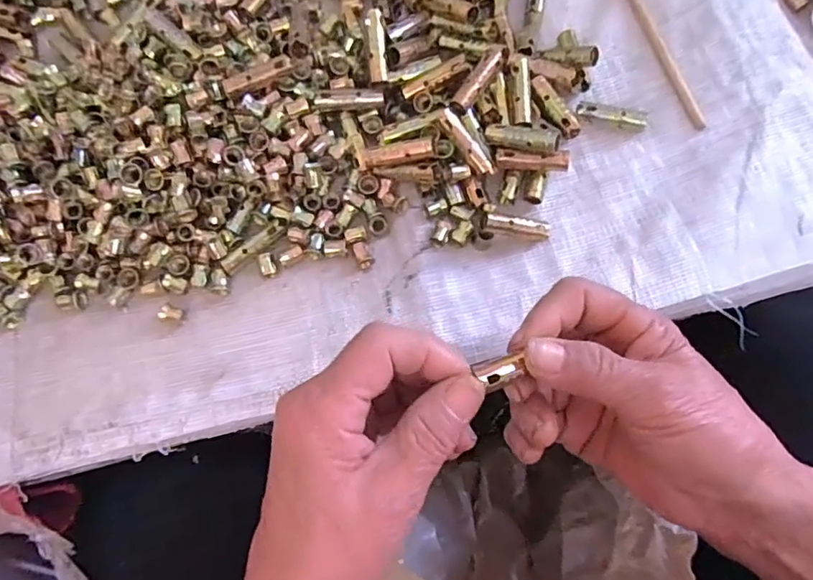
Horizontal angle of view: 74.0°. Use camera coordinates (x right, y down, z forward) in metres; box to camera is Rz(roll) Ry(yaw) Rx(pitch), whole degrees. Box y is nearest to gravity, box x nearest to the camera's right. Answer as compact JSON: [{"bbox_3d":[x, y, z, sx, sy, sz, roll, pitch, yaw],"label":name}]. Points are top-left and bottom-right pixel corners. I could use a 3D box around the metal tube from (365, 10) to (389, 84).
[{"bbox_3d":[-0.017,-0.140,0.309,0.010,0.006,0.039,-5,94,-1],"label":"metal tube"}]

